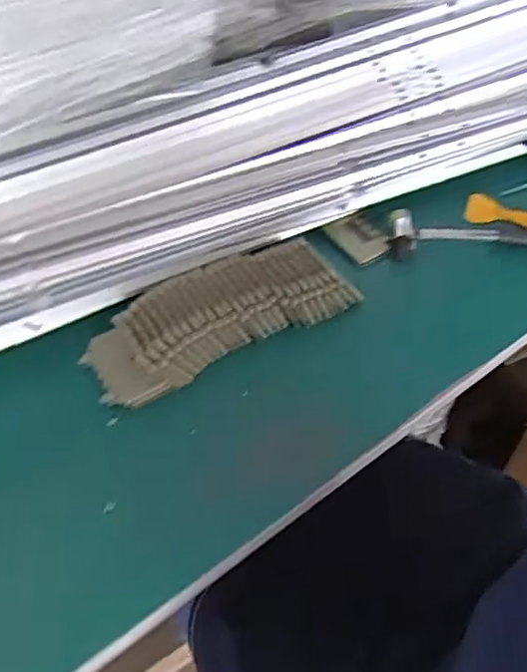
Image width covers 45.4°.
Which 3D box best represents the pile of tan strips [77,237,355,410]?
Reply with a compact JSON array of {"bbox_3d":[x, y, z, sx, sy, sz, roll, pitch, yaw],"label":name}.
[{"bbox_3d":[-0.039,-0.025,0.604,0.258,0.054,0.096,-24,58,-16],"label":"pile of tan strips"}]

